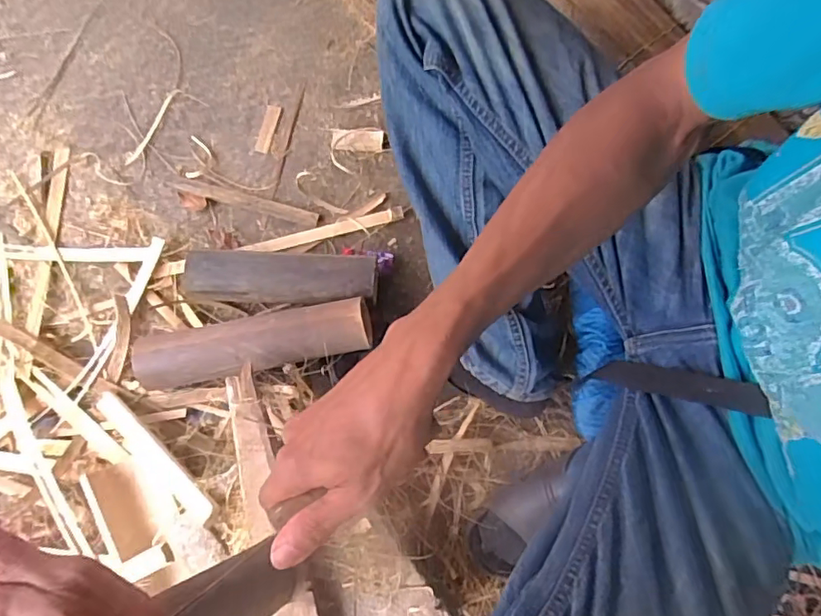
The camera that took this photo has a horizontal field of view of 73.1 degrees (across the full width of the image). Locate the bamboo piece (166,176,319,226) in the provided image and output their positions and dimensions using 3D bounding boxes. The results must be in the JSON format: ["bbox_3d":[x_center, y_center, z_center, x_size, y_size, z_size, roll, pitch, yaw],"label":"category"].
[{"bbox_3d":[-0.238,-0.153,0.785,0.222,0.005,0.021,16,76,5],"label":"bamboo piece"}]

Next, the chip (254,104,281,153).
[{"bbox_3d":[-0.210,-0.265,0.817,0.022,0.006,0.078,10,75,4],"label":"chip"}]

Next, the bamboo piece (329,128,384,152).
[{"bbox_3d":[-0.077,-0.244,0.802,0.074,0.009,0.039,2,75,2],"label":"bamboo piece"}]

